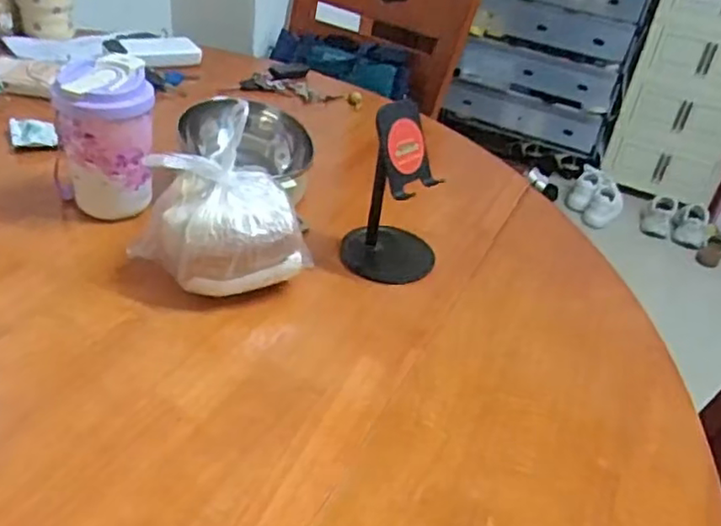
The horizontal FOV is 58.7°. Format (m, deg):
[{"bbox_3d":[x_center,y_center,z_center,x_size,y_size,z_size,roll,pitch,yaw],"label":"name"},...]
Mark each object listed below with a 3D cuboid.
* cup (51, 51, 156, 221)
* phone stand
[{"bbox_3d":[-0.247,-0.113,0.623,0.092,0.147,0.081,-8,38,-23],"label":"cup"},{"bbox_3d":[0.036,-0.069,0.614,0.085,0.151,0.087,6,35,-4],"label":"phone stand"}]

